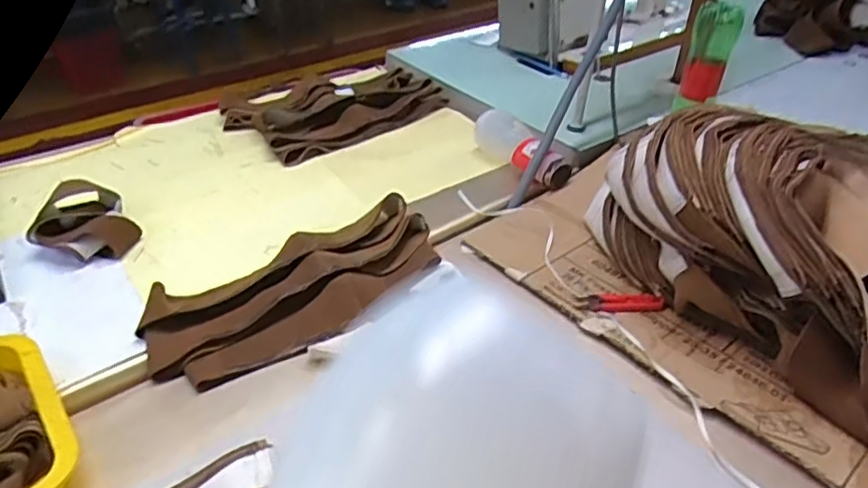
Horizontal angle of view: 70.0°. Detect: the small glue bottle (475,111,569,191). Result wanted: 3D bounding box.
[{"bbox_3d":[0.128,-0.151,0.955,0.052,0.057,0.195,-24,45,-29],"label":"small glue bottle"}]

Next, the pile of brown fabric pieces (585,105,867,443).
[{"bbox_3d":[0.395,0.001,0.656,0.231,0.187,0.441,-25,45,-30],"label":"pile of brown fabric pieces"}]

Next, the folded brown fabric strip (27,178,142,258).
[{"bbox_3d":[-0.445,-0.027,0.784,0.111,0.041,0.141,-21,43,-26],"label":"folded brown fabric strip"}]

